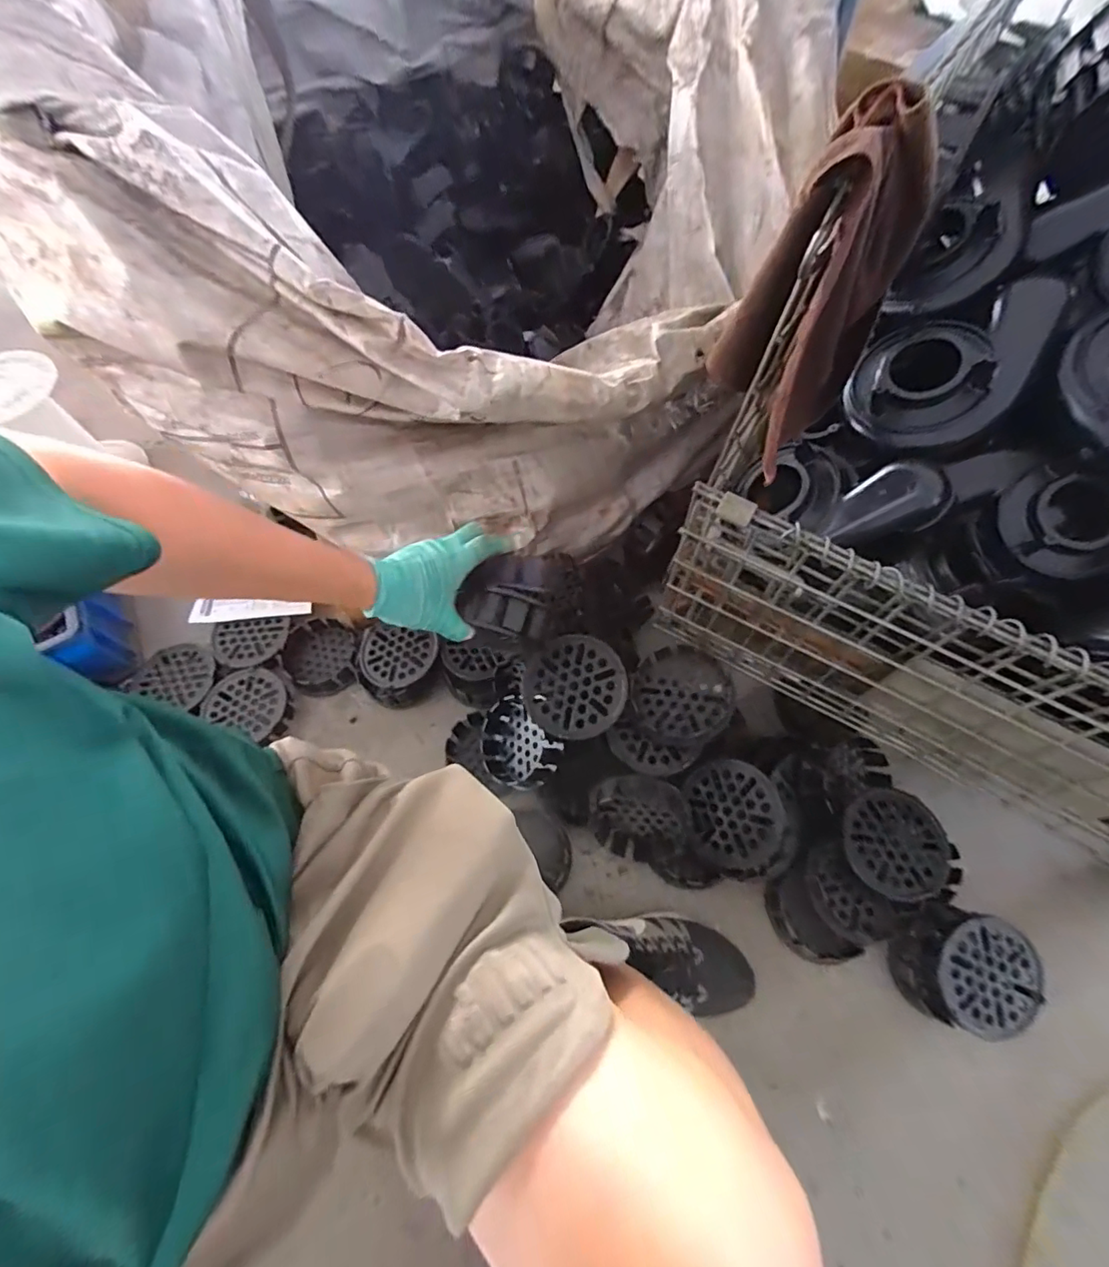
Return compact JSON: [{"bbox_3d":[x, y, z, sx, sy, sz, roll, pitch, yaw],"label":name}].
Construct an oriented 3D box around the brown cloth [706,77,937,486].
[{"bbox_3d":[0.202,-0.271,0.406,0.106,0.211,0.105,29,68,15],"label":"brown cloth"}]

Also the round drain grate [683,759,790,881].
[{"bbox_3d":[0.250,0.249,0.705,0.120,0.050,0.147,-6,75,29],"label":"round drain grate"}]

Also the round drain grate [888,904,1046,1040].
[{"bbox_3d":[0.521,0.425,0.654,0.150,0.065,0.144,-1,63,2],"label":"round drain grate"}]

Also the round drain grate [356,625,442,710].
[{"bbox_3d":[-0.258,0.050,0.872,0.136,0.050,0.134,-1,63,2],"label":"round drain grate"}]

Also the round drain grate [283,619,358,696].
[{"bbox_3d":[-0.405,0.044,0.907,0.123,0.038,0.135,-1,63,2],"label":"round drain grate"}]

